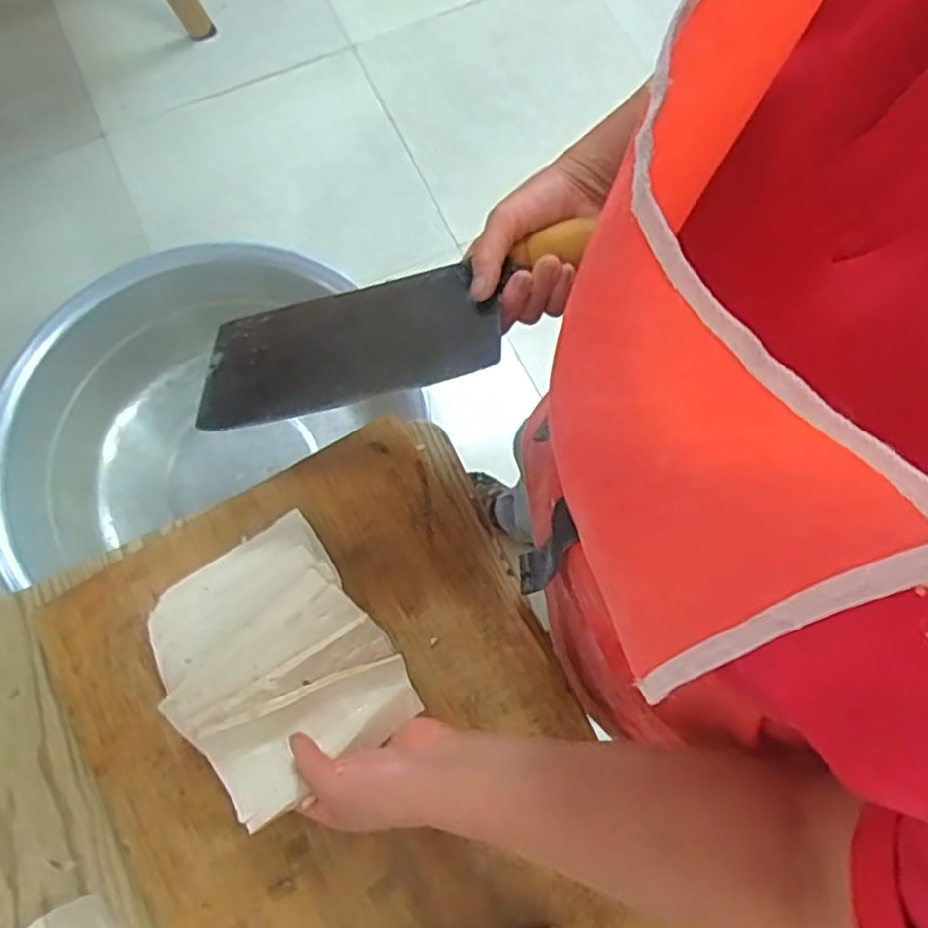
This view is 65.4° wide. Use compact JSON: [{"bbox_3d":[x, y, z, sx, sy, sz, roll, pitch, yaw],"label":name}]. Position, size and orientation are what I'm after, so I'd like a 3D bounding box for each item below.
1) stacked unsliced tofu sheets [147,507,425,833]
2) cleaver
[{"bbox_3d":[-0.137,0.135,0.513,0.139,0.051,0.179,-37,76,-10],"label":"stacked unsliced tofu sheets"},{"bbox_3d":[-0.053,-0.092,0.498,0.280,0.032,0.103,-13,72,15],"label":"cleaver"}]

